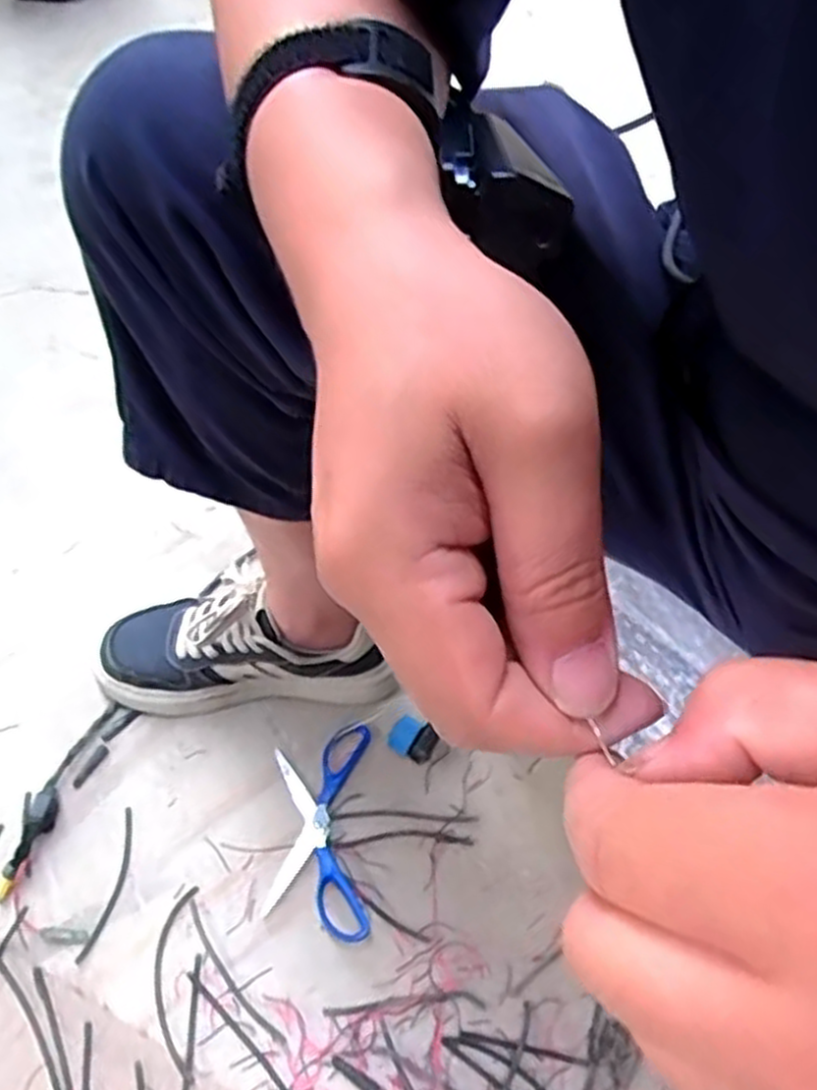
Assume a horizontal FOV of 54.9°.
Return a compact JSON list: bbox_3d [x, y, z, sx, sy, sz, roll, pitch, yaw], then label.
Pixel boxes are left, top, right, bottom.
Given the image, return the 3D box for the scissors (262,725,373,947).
[{"bbox_3d":[-0.072,0.231,0.645,0.079,0.010,0.172,-1,55,-1],"label":"scissors"}]

